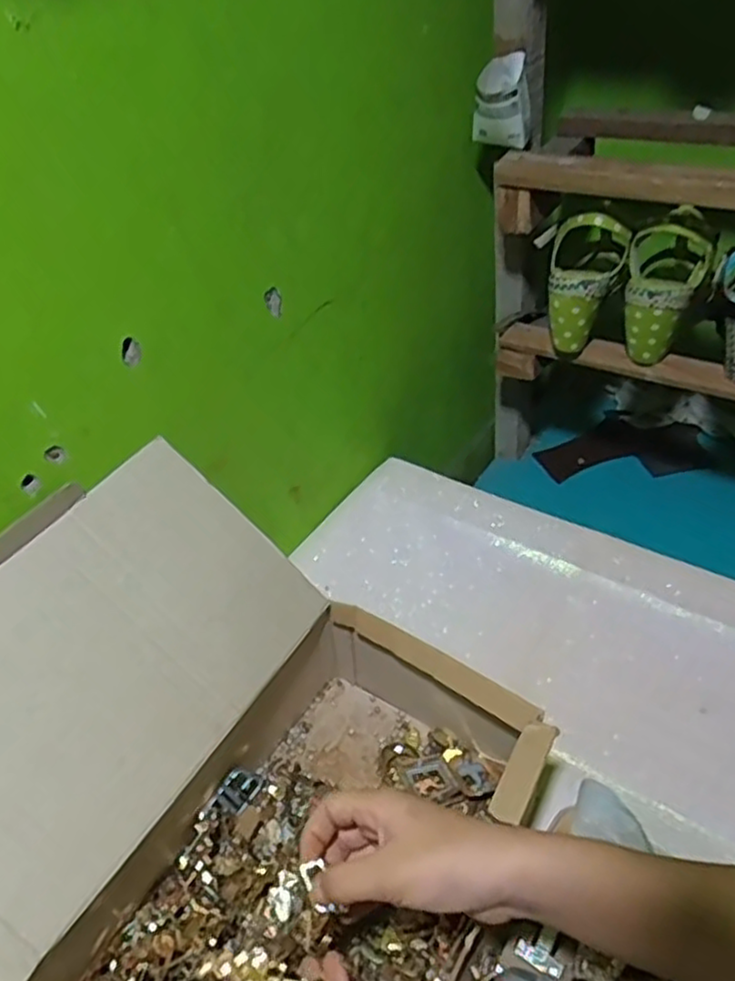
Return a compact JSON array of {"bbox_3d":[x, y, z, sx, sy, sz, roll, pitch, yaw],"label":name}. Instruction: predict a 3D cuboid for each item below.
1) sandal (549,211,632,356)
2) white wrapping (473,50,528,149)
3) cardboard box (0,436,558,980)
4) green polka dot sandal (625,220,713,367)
[{"bbox_3d":[0.225,-0.220,0.763,0.076,0.145,0.062,19,24,26],"label":"sandal"},{"bbox_3d":[0.137,-0.397,0.725,0.052,0.077,0.034,-2,43,6],"label":"white wrapping"},{"bbox_3d":[-0.097,0.194,0.462,0.347,0.225,0.335,20,49,27],"label":"cardboard box"},{"bbox_3d":[0.306,-0.203,0.730,0.078,0.127,0.072,9,42,18],"label":"green polka dot sandal"}]

